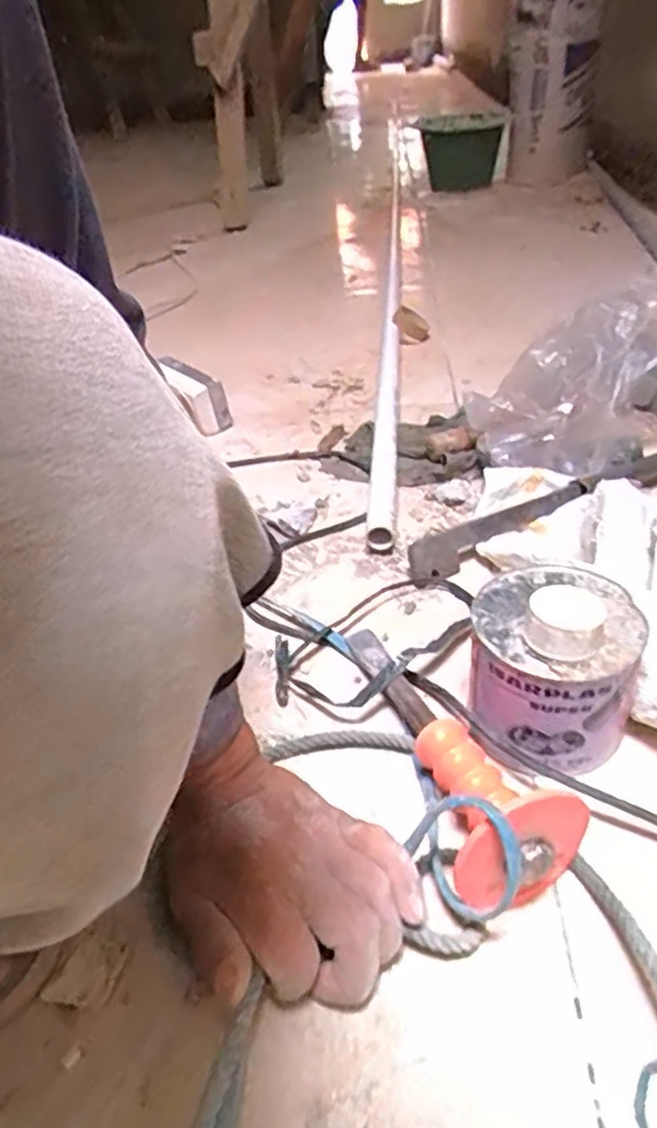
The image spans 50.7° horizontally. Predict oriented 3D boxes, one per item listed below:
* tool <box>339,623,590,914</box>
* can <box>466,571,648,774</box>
[{"bbox_3d":[0.064,0.107,0.430,0.069,0.084,0.221,-17,27,-14],"label":"tool"},{"bbox_3d":[0.135,0.050,0.418,0.095,0.090,0.102,-3,39,3],"label":"can"}]

